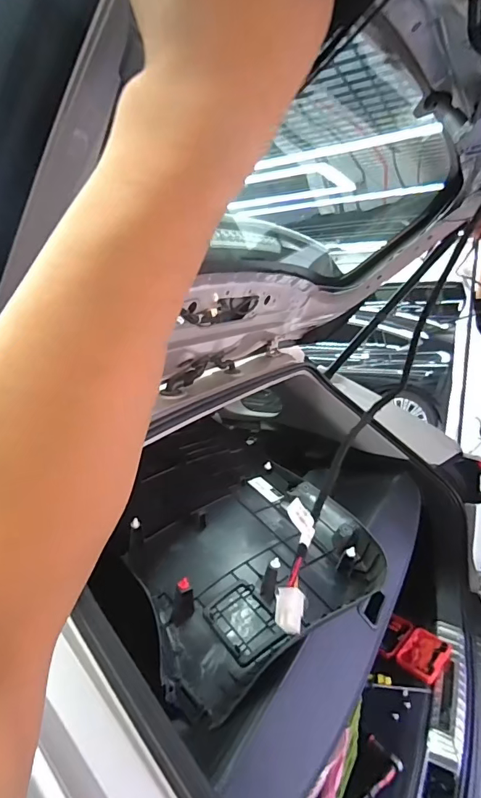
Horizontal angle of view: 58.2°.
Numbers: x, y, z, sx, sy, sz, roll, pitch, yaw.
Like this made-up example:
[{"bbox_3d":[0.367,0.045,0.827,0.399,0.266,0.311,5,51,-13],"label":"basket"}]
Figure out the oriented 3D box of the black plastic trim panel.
[{"bbox_3d":[0.025,0.324,0.902,0.545,0.097,0.395,-15,37,-38],"label":"black plastic trim panel"}]

